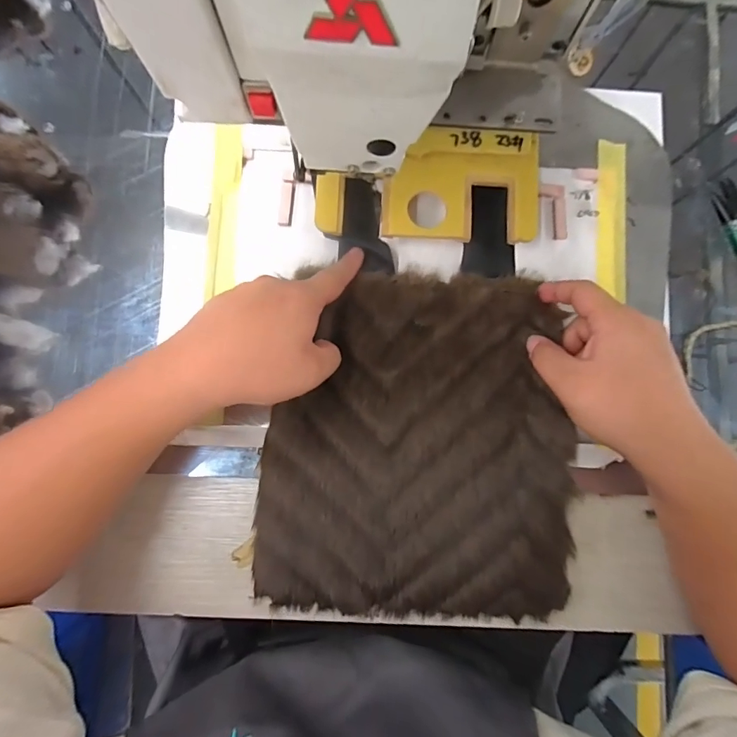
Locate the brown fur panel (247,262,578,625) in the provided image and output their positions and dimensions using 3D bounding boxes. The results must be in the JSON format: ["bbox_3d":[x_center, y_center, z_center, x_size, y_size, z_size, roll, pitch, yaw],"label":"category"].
[{"bbox_3d":[0.041,0.061,0.343,0.240,0.024,0.273,3,86,-1],"label":"brown fur panel"}]

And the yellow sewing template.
[{"bbox_3d":[0.050,-0.153,0.354,0.180,0.008,0.090,2,89,-1],"label":"yellow sewing template"}]

